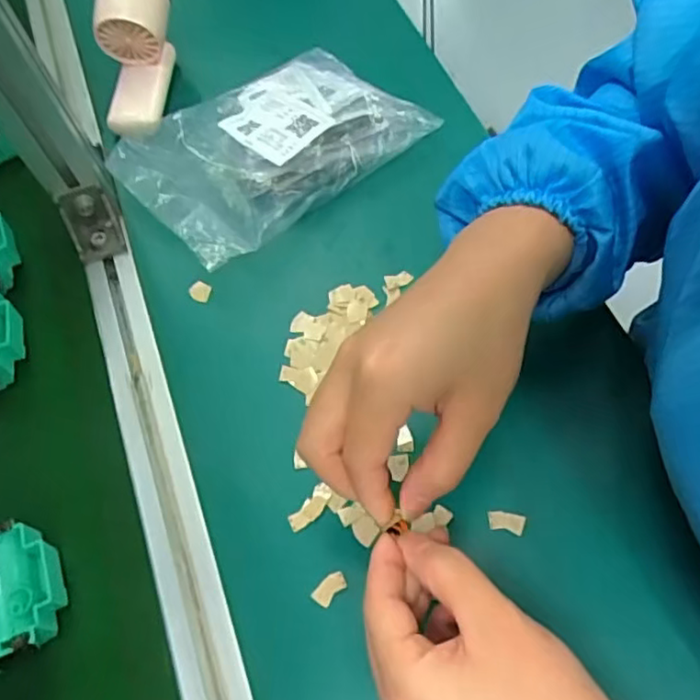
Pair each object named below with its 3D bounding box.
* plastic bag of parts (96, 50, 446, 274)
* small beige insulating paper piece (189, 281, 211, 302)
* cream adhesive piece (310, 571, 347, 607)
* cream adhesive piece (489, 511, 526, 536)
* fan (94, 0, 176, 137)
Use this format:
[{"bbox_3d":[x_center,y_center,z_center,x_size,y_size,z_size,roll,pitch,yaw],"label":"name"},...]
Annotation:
[{"bbox_3d":[-0.060,-0.157,0.496,0.203,0.042,0.133,-39,71,-16],"label":"plastic bag of parts"},{"bbox_3d":[-0.110,-0.043,0.469,0.015,0.004,0.013,12,66,6],"label":"small beige insulating paper piece"},{"bbox_3d":[-0.012,0.137,0.370,0.021,0.004,0.012,-41,72,-16],"label":"cream adhesive piece"},{"bbox_3d":[0.092,0.101,0.380,0.021,0.005,0.011,11,66,5],"label":"cream adhesive piece"},{"bbox_3d":[-0.172,-0.238,0.511,0.053,0.063,0.124,5,109,3],"label":"fan"}]

